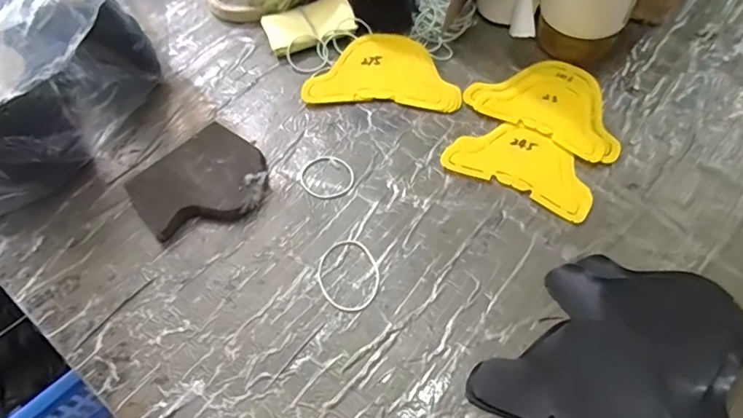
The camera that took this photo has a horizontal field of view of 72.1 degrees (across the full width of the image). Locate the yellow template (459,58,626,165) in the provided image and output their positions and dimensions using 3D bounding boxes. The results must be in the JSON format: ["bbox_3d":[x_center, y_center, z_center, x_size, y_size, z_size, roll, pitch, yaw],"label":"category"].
[{"bbox_3d":[0.173,-0.104,0.485,0.142,0.004,0.097,29,65,20],"label":"yellow template"}]

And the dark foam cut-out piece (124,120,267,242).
[{"bbox_3d":[-0.145,-0.019,0.442,0.106,0.021,0.088,-40,64,-19],"label":"dark foam cut-out piece"}]

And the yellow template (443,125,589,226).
[{"bbox_3d":[0.134,-0.041,0.449,0.126,0.006,0.070,25,63,18],"label":"yellow template"}]

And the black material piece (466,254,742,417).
[{"bbox_3d":[0.173,0.100,0.361,0.150,0.011,0.158,26,64,18],"label":"black material piece"}]

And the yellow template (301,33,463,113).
[{"bbox_3d":[0.013,-0.140,0.512,0.148,0.005,0.091,4,63,4],"label":"yellow template"}]

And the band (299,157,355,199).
[{"bbox_3d":[-0.039,-0.028,0.452,0.047,0.004,0.044,-2,58,3],"label":"band"}]

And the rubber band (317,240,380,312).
[{"bbox_3d":[-0.019,0.052,0.402,0.048,0.004,0.059,-28,61,-12],"label":"rubber band"}]

